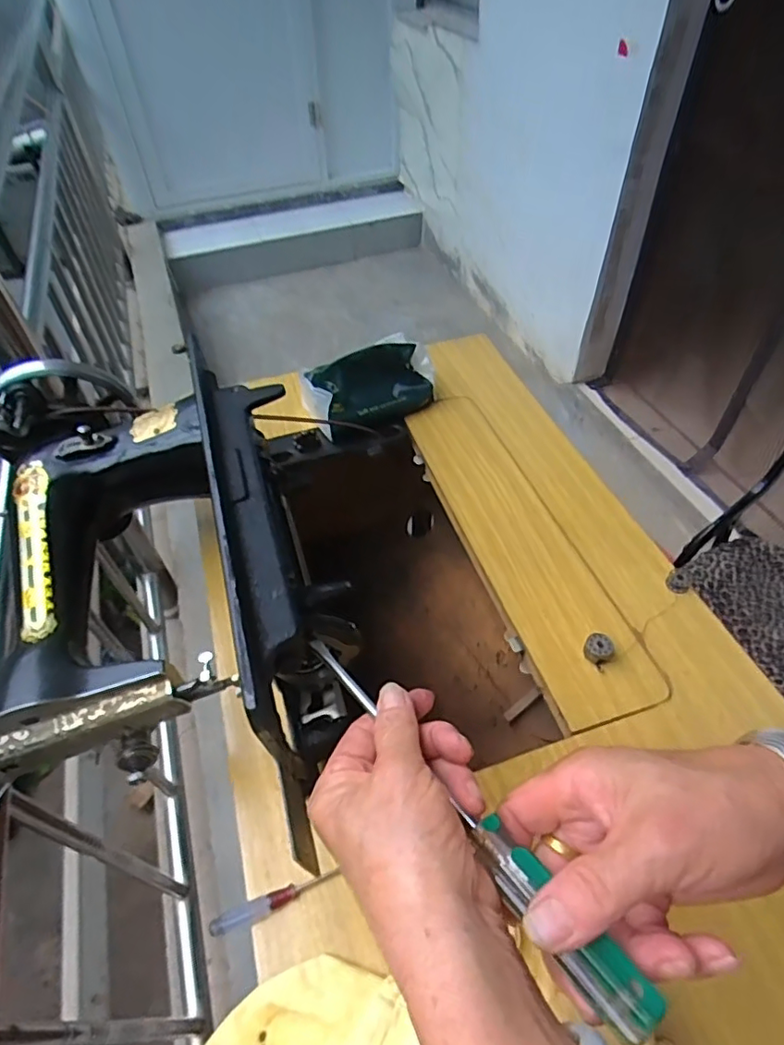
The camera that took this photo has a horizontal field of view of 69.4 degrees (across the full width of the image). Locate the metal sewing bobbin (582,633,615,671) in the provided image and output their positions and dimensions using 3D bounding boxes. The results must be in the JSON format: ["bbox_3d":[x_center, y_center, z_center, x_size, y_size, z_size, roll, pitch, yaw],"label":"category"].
[{"bbox_3d":[0.175,0.108,0.480,0.023,0.016,0.023,-2,49,2],"label":"metal sewing bobbin"}]

